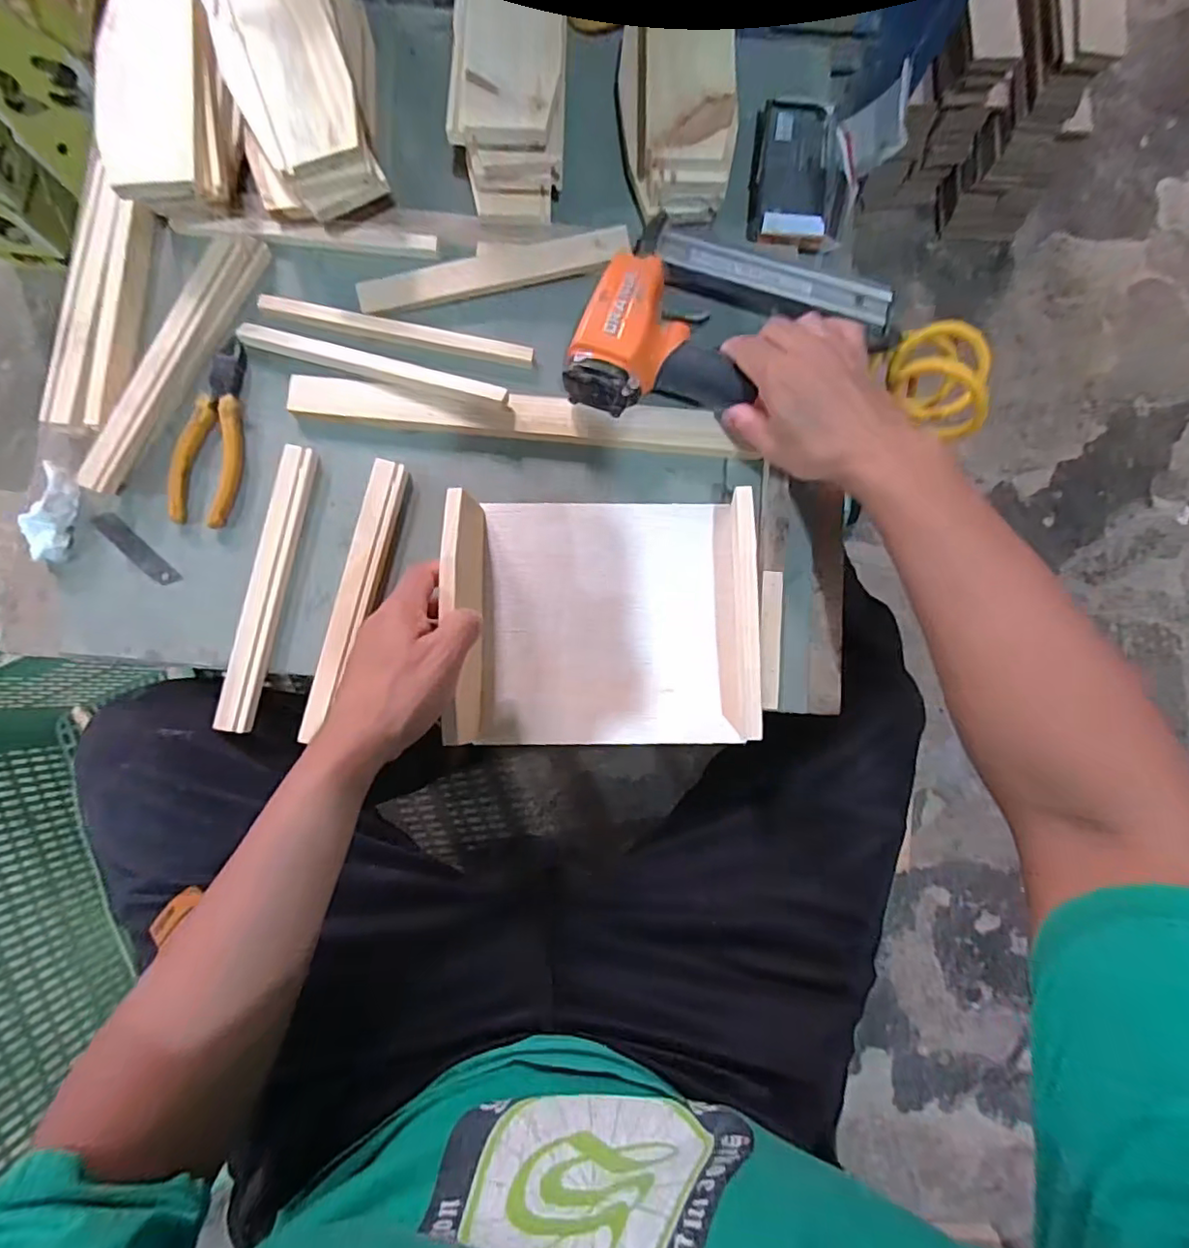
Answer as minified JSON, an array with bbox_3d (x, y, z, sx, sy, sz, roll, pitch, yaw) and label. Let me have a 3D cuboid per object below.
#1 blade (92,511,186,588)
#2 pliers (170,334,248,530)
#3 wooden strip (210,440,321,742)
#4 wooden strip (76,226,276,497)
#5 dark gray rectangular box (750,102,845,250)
[{"bbox_3d":[-0.365,-0.059,0.463,0.079,0.004,0.017,41,79,2],"label":"blade"},{"bbox_3d":[-0.305,-0.154,0.461,0.050,0.009,0.150,9,84,-1],"label":"pliers"},{"bbox_3d":[-0.258,-0.029,0.456,0.028,0.011,0.224,11,84,-1],"label":"wooden strip"},{"bbox_3d":[-0.330,-0.209,0.459,0.026,0.021,0.234,26,84,0],"label":"wooden strip"},{"bbox_3d":[0.177,-0.387,0.502,0.079,0.025,0.121,8,84,-1],"label":"dark gray rectangular box"}]

